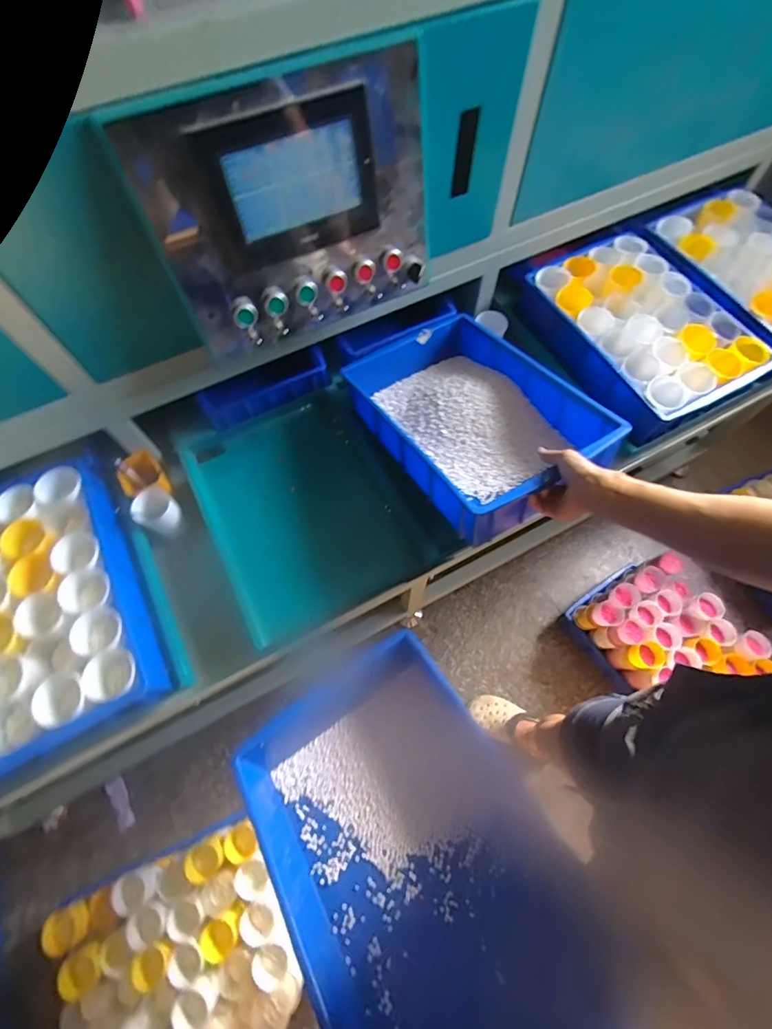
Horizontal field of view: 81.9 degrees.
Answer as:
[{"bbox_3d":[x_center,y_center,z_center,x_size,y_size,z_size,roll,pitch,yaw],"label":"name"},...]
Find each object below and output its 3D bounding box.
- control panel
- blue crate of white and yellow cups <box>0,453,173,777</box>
[{"bbox_3d":[-0.097,-0.362,0.545,0.341,0.239,0.069,-28,68,-11],"label":"control panel"},{"bbox_3d":[-0.520,0.128,0.652,0.281,0.103,0.427,-26,68,-11],"label":"blue crate of white and yellow cups"}]

